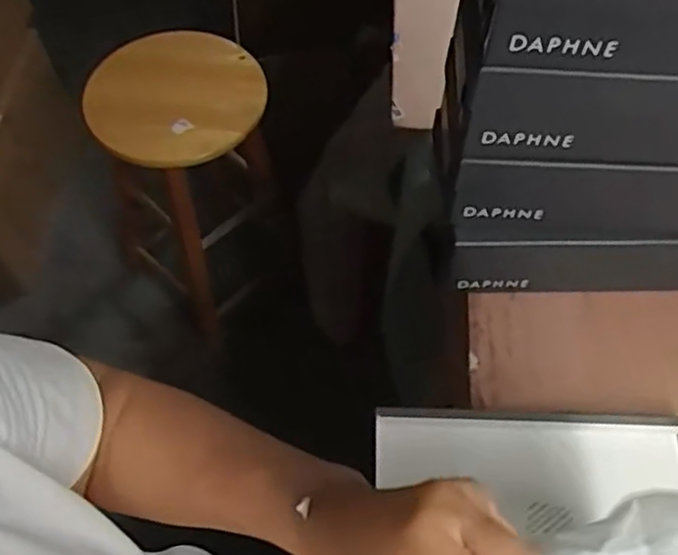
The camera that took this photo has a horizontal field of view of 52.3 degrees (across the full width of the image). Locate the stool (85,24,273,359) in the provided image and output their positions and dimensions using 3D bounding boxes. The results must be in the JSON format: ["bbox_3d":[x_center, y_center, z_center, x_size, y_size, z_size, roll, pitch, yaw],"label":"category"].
[{"bbox_3d":[-0.278,-0.184,1.314,0.282,0.516,0.314,-39,66,-21],"label":"stool"}]

